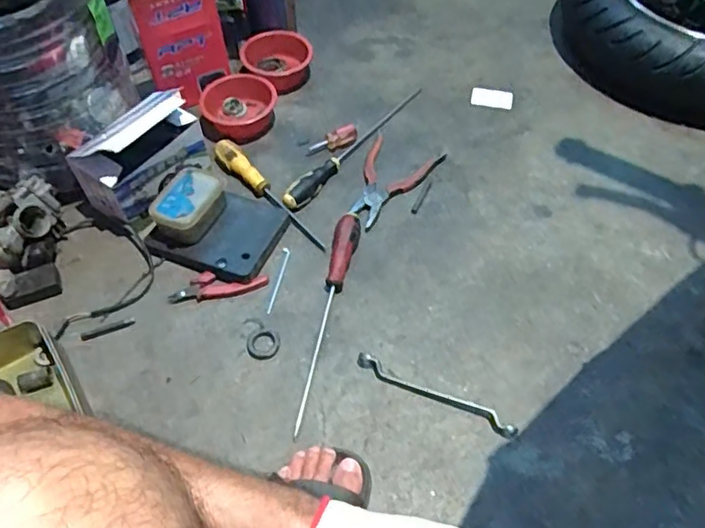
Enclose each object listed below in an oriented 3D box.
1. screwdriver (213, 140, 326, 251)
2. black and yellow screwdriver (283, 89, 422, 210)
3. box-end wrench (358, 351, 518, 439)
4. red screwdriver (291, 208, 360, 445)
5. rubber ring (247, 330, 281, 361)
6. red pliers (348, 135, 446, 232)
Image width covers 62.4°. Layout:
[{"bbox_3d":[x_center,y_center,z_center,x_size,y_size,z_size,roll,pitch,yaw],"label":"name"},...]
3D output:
[{"bbox_3d":[-0.116,-0.108,0.840,0.233,0.027,0.037,40,63,23],"label":"screwdriver"},{"bbox_3d":[0.012,-0.193,0.908,0.029,0.023,0.337,33,60,19],"label":"black and yellow screwdriver"},{"bbox_3d":[0.095,0.149,0.674,0.194,0.016,0.020,24,58,14],"label":"box-end wrench"},{"bbox_3d":[-0.027,0.062,0.719,0.033,0.028,0.301,8,55,4],"label":"red screwdriver"},{"bbox_3d":[-0.109,0.100,0.713,0.041,0.004,0.040,1,55,-1],"label":"rubber ring"},{"bbox_3d":[0.052,-0.119,0.859,0.108,0.010,0.176,23,57,14],"label":"red pliers"}]

